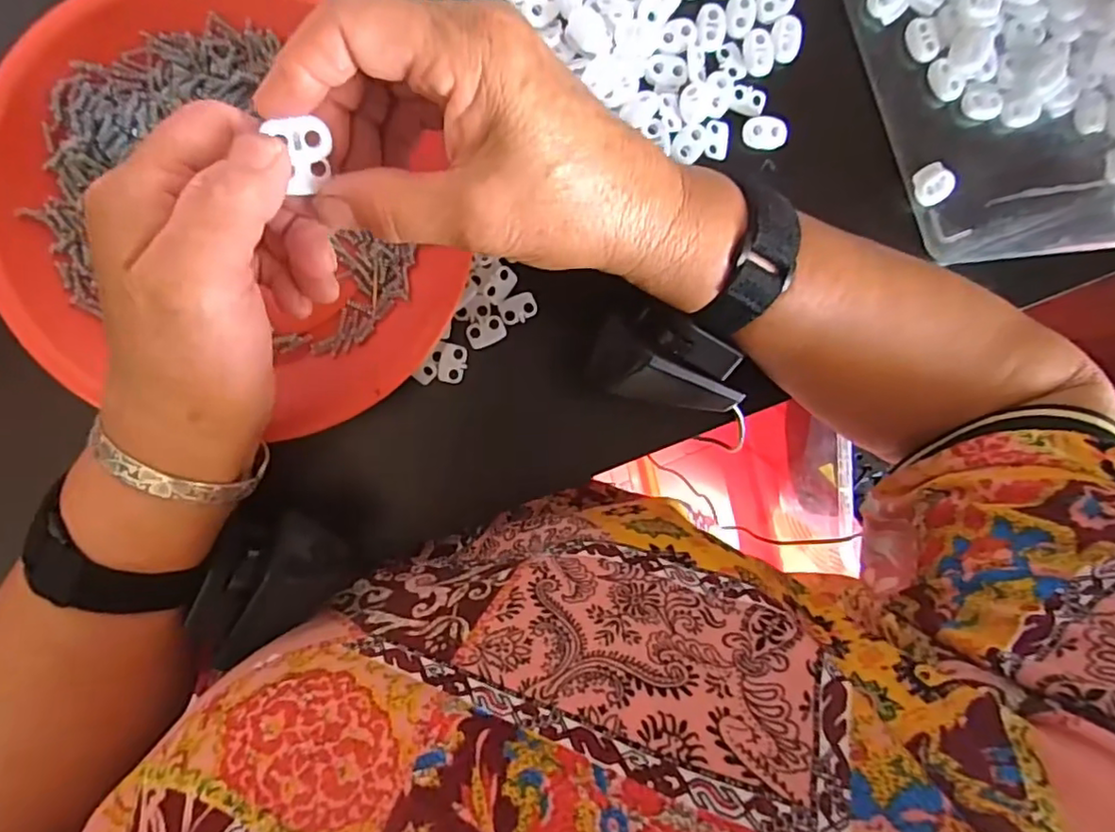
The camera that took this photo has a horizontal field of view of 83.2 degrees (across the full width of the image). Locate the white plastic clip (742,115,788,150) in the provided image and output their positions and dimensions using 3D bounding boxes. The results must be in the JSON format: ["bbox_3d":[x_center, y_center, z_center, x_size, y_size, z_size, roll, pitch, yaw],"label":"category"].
[{"bbox_3d":[0.106,-0.146,0.322,0.021,0.005,0.017,-10,92,-9],"label":"white plastic clip"}]

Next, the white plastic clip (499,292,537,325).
[{"bbox_3d":[-0.019,-0.053,0.310,0.019,0.004,0.013,-21,94,-8],"label":"white plastic clip"}]

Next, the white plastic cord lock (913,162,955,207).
[{"bbox_3d":[0.200,-0.123,0.333,0.018,0.008,0.020,-24,94,-8],"label":"white plastic cord lock"}]

